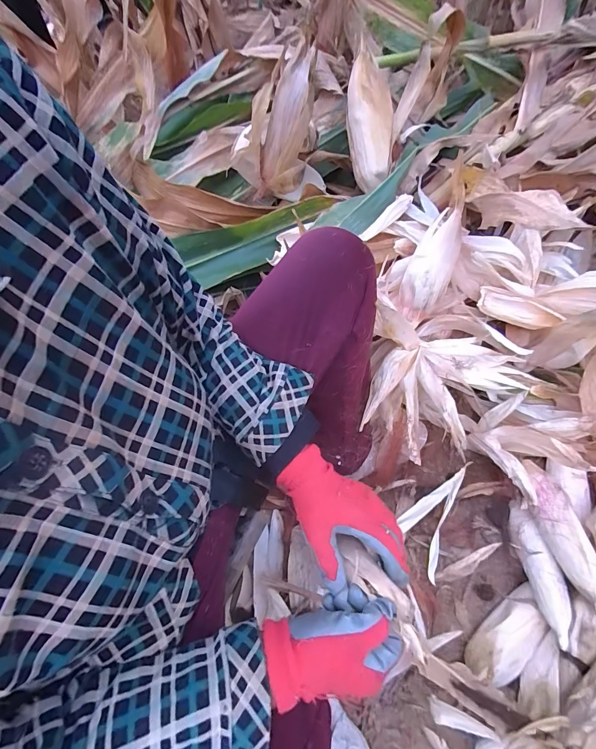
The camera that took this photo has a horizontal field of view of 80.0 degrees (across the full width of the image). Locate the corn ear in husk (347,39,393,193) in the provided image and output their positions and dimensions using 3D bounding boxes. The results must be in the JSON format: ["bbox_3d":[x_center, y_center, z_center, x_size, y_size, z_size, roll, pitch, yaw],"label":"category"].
[{"bbox_3d":[0.141,-0.508,0.700,0.083,0.055,0.263,-5,98,2],"label":"corn ear in husk"}]

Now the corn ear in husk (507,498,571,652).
[{"bbox_3d":[0.384,0.305,0.569,0.039,0.040,0.195,-8,61,0],"label":"corn ear in husk"}]

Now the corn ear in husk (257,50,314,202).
[{"bbox_3d":[-0.020,-0.416,0.623,0.066,0.244,0.059,1,58,-24],"label":"corn ear in husk"}]

